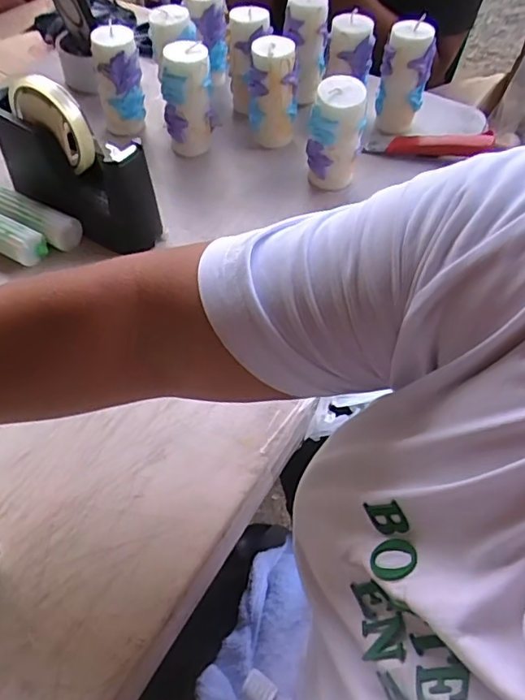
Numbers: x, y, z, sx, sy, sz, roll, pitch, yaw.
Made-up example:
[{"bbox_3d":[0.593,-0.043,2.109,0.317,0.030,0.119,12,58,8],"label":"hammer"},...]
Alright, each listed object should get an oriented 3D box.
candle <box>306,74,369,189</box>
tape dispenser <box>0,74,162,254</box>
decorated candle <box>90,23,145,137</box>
[{"bbox_3d":[0.073,-0.213,0.558,0.054,0.109,0.044,8,54,5],"label":"candle"},{"bbox_3d":[-0.183,-0.180,0.525,0.169,0.131,0.056,25,57,16],"label":"tape dispenser"},{"bbox_3d":[-0.163,-0.302,0.633,0.048,0.118,0.043,-12,55,-10],"label":"decorated candle"}]

